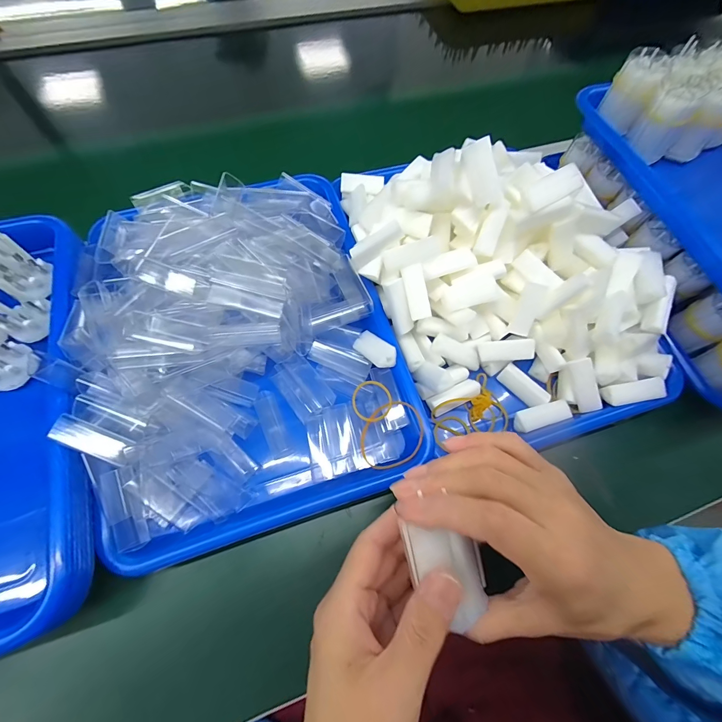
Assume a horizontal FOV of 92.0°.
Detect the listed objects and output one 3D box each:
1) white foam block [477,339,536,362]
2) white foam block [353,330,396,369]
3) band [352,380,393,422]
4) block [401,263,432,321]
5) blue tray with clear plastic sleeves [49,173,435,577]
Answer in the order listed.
[{"bbox_3d":[0.131,-0.009,0.314,0.047,0.012,0.014,-4,63,25],"label":"white foam block"},{"bbox_3d":[0.011,-0.010,0.299,0.020,0.012,0.046,-34,43,-16],"label":"white foam block"},{"bbox_3d":[0.009,0.033,0.286,0.032,0.004,0.034,-28,72,-6],"label":"band"},{"bbox_3d":[0.047,-0.058,0.295,0.015,0.010,0.045,-15,98,-9],"label":"block"},{"bbox_3d":[-0.100,-0.023,0.297,0.248,0.064,0.303,-16,68,-10],"label":"blue tray with clear plastic sleeves"}]

